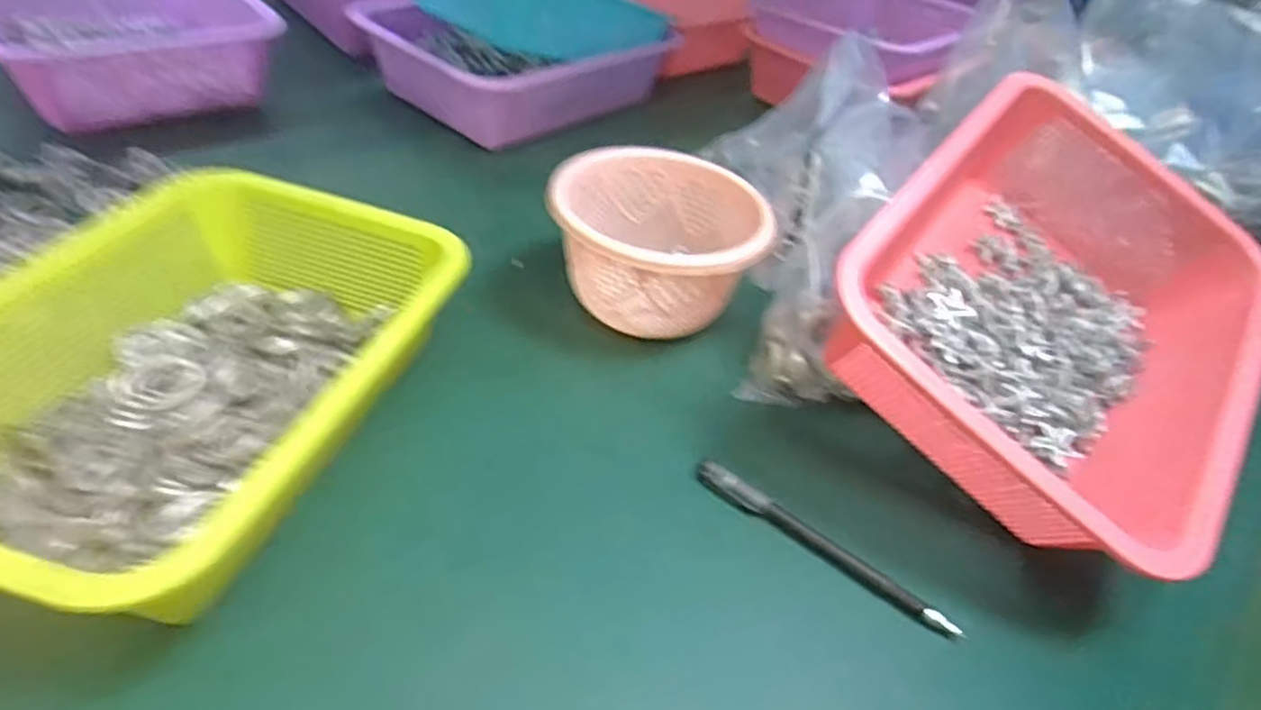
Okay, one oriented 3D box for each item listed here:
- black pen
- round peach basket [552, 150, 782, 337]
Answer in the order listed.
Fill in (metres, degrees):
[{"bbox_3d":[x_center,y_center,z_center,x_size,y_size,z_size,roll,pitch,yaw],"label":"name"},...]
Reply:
[{"bbox_3d":[0.101,0.100,0.370,0.151,0.006,0.014,32,44,22],"label":"black pen"},{"bbox_3d":[0.022,-0.079,0.492,0.135,0.099,0.125,7,41,-6],"label":"round peach basket"}]

